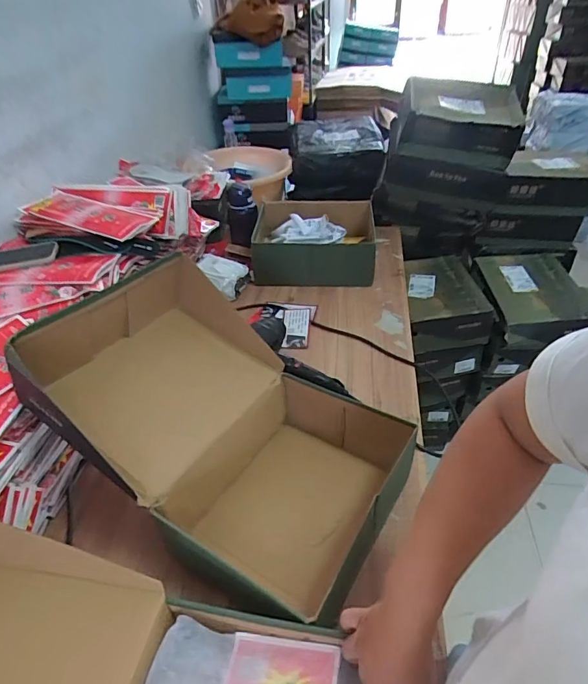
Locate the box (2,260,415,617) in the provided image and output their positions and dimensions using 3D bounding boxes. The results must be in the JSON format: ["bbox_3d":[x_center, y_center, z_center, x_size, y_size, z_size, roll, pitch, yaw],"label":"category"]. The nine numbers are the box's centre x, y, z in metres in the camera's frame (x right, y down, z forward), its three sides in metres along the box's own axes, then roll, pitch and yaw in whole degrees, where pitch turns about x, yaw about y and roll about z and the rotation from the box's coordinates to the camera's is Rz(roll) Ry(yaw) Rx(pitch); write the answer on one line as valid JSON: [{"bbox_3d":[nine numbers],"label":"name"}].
[{"bbox_3d":[-0.114,0.108,0.677,0.481,0.264,0.317,21,45,26],"label":"box"}]

